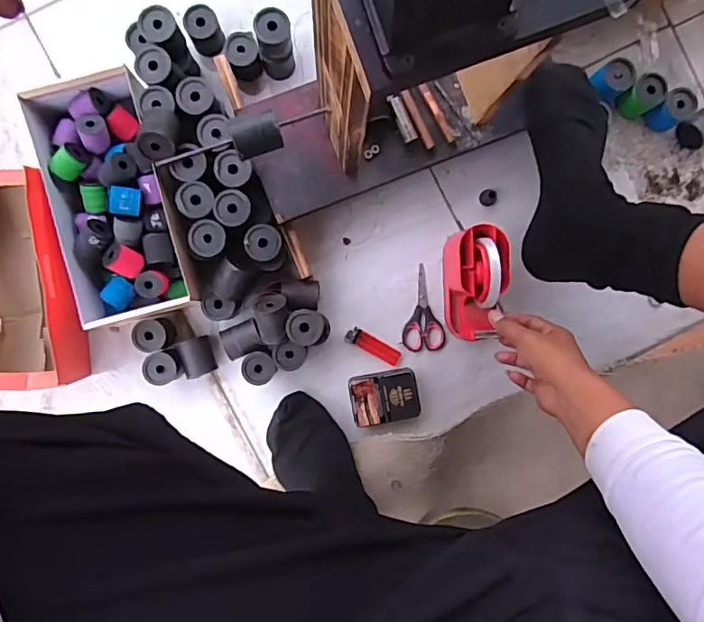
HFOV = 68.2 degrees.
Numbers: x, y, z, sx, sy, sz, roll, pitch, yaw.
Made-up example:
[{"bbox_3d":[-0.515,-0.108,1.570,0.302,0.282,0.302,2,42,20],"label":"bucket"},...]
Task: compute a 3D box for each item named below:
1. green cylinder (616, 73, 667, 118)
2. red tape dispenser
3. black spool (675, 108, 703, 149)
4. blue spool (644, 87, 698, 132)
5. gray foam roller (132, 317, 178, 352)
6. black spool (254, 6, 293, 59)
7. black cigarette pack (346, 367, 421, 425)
[{"bbox_3d":[0.391,-0.291,0.710,0.051,0.052,0.042,-41,93,-2],"label":"green cylinder"},{"bbox_3d":[0.164,-0.035,0.677,0.066,0.105,0.144,-2,91,-3],"label":"red tape dispenser"},{"bbox_3d":[0.484,-0.255,0.719,0.056,0.042,0.045,-32,92,-2],"label":"black spool"},{"bbox_3d":[0.434,-0.273,0.713,0.050,0.047,0.042,-32,92,-2],"label":"blue spool"},{"bbox_3d":[-0.261,0.031,0.690,0.039,0.051,0.042,0,91,-3],"label":"gray foam roller"},{"bbox_3d":[-0.096,-0.341,0.640,0.043,0.045,0.039,-13,92,-3],"label":"black spool"},{"bbox_3d":[0.045,0.118,0.715,0.091,0.025,0.067,-11,92,-3],"label":"black cigarette pack"}]

